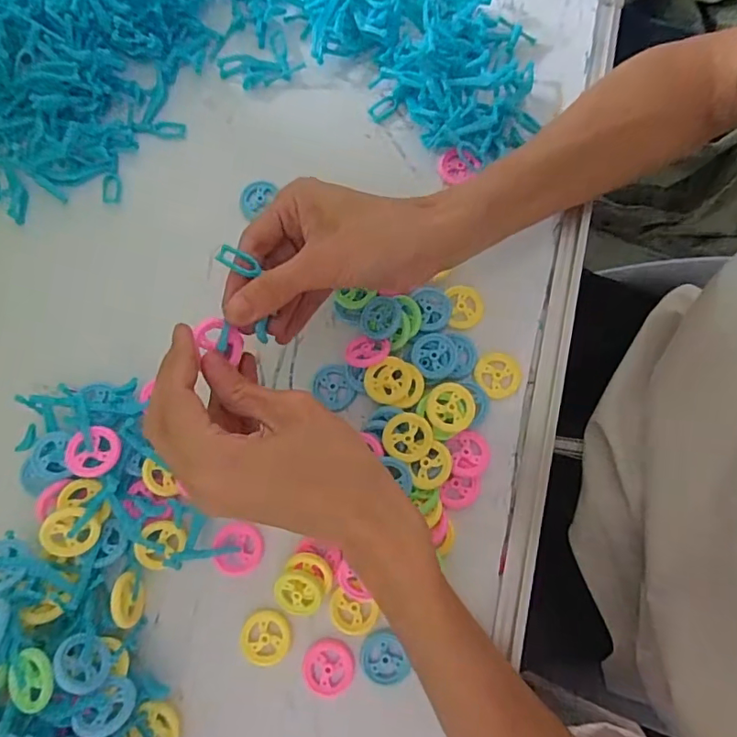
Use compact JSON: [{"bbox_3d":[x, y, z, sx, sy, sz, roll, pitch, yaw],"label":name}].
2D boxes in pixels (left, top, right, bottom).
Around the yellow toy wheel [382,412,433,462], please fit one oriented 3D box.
[{"bbox_3d":[0.024,0.041,0.309,0.029,0.008,0.028,0,79,1],"label":"yellow toy wheel"}]

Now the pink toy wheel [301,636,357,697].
[{"bbox_3d":[-0.023,0.174,0.300,0.030,0.005,0.028,0,79,1],"label":"pink toy wheel"}]

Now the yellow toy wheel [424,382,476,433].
[{"bbox_3d":[0.050,0.024,0.316,0.030,0.011,0.029,0,79,1],"label":"yellow toy wheel"}]

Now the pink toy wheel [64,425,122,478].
[{"bbox_3d":[-0.162,0.049,0.302,0.028,0.004,0.030,5,69,-12],"label":"pink toy wheel"}]

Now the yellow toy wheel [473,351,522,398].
[{"bbox_3d":[0.084,0.004,0.332,0.029,0.006,0.029,10,79,3],"label":"yellow toy wheel"}]

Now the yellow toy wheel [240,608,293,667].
[{"bbox_3d":[-0.061,0.159,0.303,0.030,0.004,0.029,0,79,1],"label":"yellow toy wheel"}]

